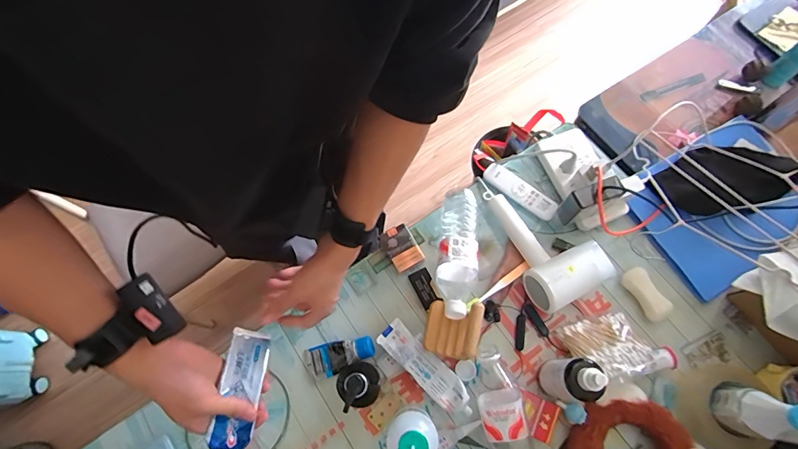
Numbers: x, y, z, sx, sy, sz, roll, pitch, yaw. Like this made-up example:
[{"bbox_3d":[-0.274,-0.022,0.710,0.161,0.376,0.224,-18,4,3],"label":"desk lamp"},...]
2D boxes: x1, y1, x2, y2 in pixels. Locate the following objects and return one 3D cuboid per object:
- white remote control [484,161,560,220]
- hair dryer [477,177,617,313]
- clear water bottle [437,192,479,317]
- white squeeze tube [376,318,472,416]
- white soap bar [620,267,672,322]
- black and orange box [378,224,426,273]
[{"bbox_3d":[0.220,-0.059,0.750,0.145,0.022,0.037,37,74,14],"label":"white remote control"},{"bbox_3d":[0.231,0.026,0.700,0.138,0.065,0.242,-35,59,-11],"label":"hair dryer"},{"bbox_3d":[0.096,0.043,0.674,0.062,0.062,0.231,6,55,3],"label":"clear water bottle"},{"bbox_3d":[0.042,0.232,0.657,0.177,0.034,0.049,42,75,15],"label":"white squeeze tube"},{"bbox_3d":[0.411,0.116,0.682,0.038,0.031,0.087,-27,71,-9],"label":"white soap bar"},{"bbox_3d":[0.005,0.042,0.724,0.055,0.034,0.075,-27,71,-9],"label":"black and orange box"}]

